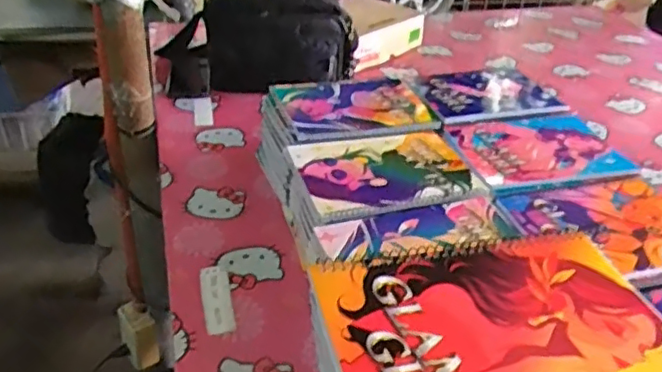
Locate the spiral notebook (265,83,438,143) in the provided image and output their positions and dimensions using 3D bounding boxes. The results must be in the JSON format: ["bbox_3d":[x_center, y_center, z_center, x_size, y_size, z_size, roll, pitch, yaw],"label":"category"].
[{"bbox_3d":[0.033,-0.110,0.860,0.200,0.007,0.164,-6,34,-14],"label":"spiral notebook"}]

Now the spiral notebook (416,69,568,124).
[{"bbox_3d":[0.236,-0.139,0.940,0.231,0.016,0.164,-10,35,-19],"label":"spiral notebook"}]

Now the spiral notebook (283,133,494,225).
[{"bbox_3d":[0.062,-0.020,0.723,0.200,0.008,0.158,-6,34,-14],"label":"spiral notebook"}]

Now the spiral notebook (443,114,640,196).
[{"bbox_3d":[0.262,-0.048,0.785,0.199,0.008,0.169,-6,34,-13],"label":"spiral notebook"}]

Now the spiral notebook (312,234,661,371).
[{"bbox_3d":[0.100,0.081,0.351,0.198,0.009,0.148,-6,34,-13],"label":"spiral notebook"}]

